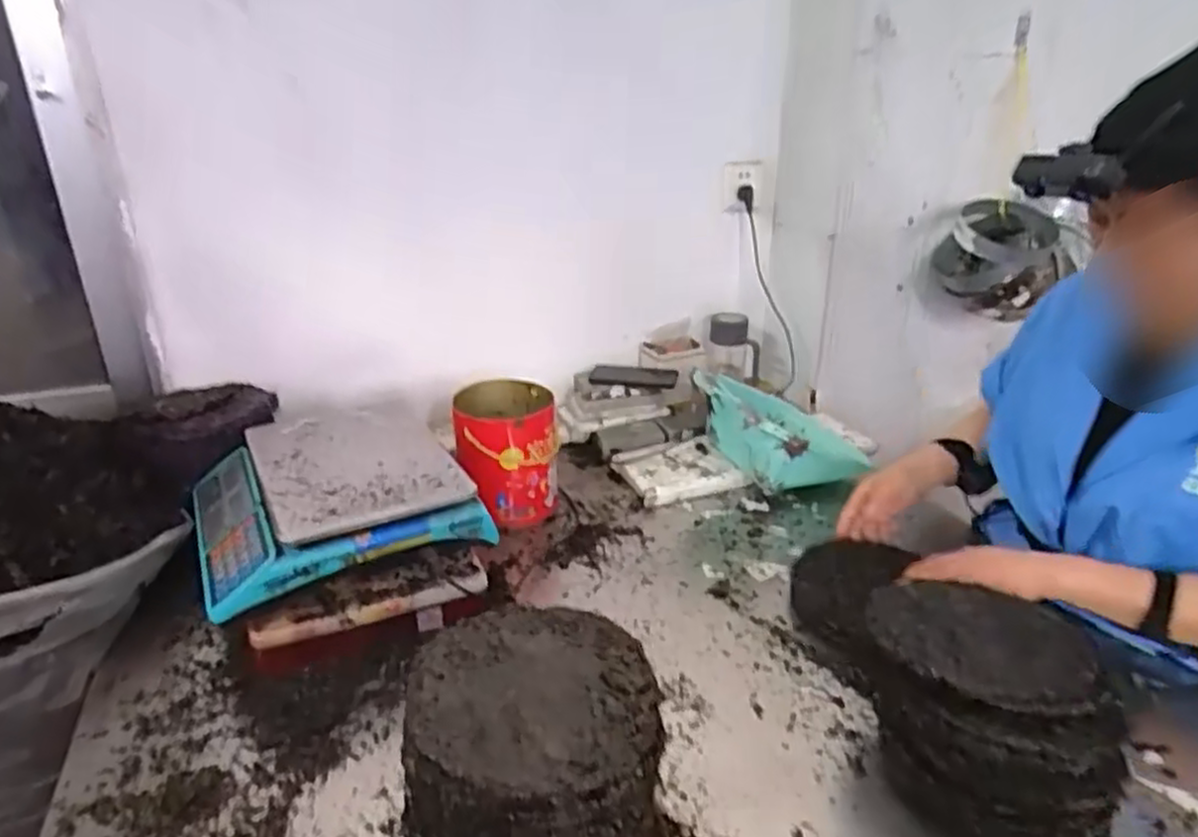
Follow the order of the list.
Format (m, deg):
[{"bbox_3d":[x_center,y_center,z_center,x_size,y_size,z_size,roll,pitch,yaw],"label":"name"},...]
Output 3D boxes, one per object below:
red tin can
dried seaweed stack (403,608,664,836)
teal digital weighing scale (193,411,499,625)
[{"bbox_3d":[-0.146,0.055,1.175,0.148,0.180,0.169,-4,24,-6],"label":"red tin can"},{"bbox_3d":[-0.054,0.292,0.605,0.193,0.196,0.196,-5,24,-8],"label":"dried seaweed stack"},{"bbox_3d":[-0.364,0.092,0.981,0.316,0.086,0.323,-14,27,-27],"label":"teal digital weighing scale"}]

